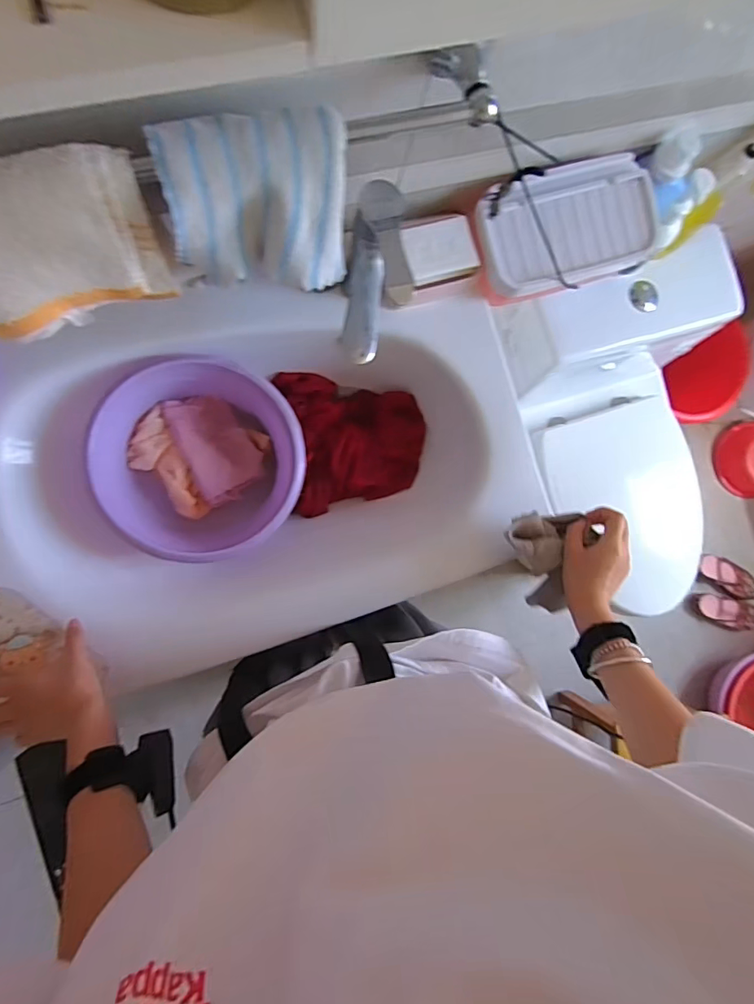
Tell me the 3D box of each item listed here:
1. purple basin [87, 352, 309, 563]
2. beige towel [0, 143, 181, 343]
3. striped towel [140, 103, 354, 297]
[{"bbox_3d":[-0.223,-0.056,0.648,0.239,0.119,0.223,0,87,-9],"label":"purple basin"},{"bbox_3d":[-0.256,-0.198,0.390,0.162,0.135,0.068,-23,91,-10],"label":"beige towel"},{"bbox_3d":[-0.093,-0.233,0.399,0.137,0.123,0.038,-11,63,-11],"label":"striped towel"}]

